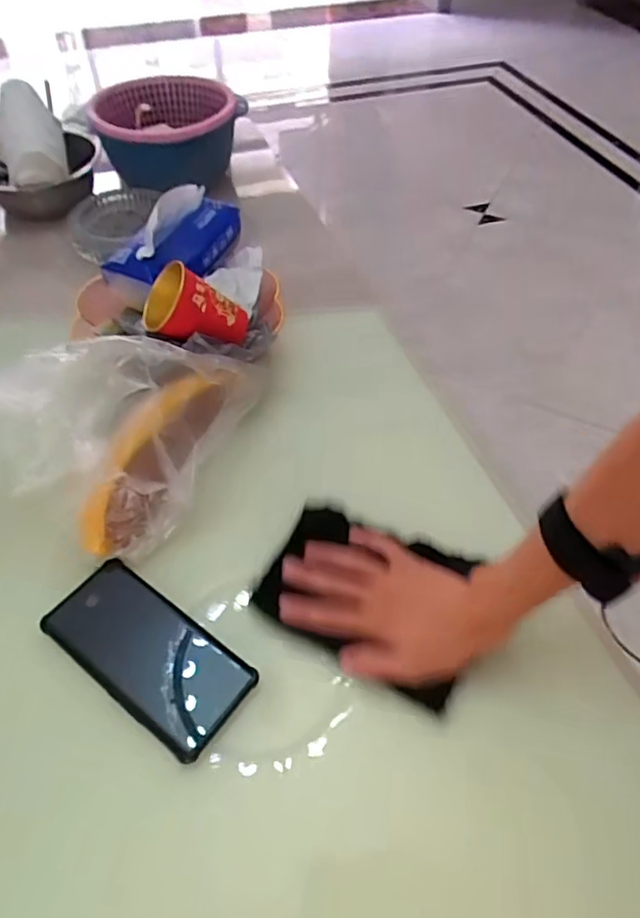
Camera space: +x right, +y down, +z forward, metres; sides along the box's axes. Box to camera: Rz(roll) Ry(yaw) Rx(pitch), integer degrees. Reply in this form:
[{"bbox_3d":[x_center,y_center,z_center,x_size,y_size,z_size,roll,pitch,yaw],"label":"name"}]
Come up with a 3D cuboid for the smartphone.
[{"bbox_3d":[-0.134,0.146,0.453,0.167,0.010,0.076,31,57,22],"label":"smartphone"}]

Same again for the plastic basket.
[{"bbox_3d":[-0.234,-0.503,0.920,0.195,0.121,0.179,-10,52,-9],"label":"plastic basket"}]

